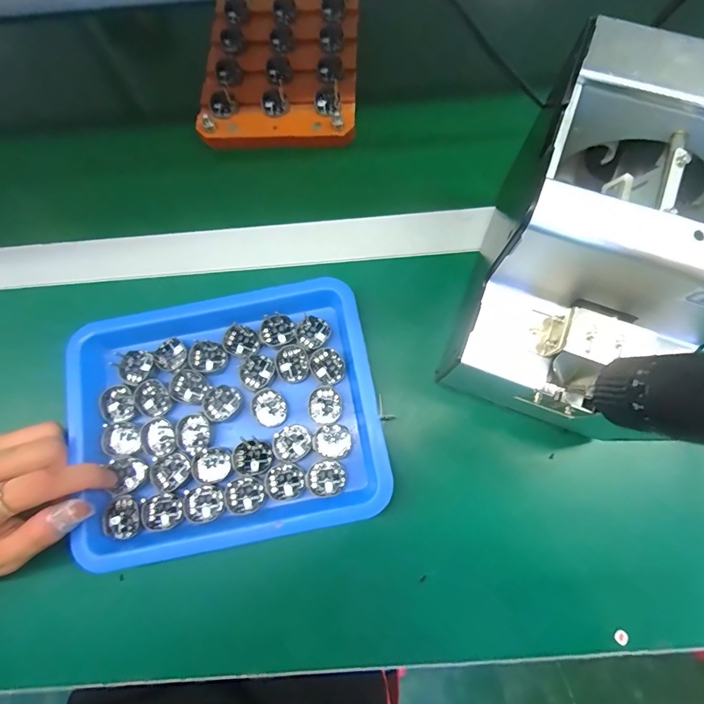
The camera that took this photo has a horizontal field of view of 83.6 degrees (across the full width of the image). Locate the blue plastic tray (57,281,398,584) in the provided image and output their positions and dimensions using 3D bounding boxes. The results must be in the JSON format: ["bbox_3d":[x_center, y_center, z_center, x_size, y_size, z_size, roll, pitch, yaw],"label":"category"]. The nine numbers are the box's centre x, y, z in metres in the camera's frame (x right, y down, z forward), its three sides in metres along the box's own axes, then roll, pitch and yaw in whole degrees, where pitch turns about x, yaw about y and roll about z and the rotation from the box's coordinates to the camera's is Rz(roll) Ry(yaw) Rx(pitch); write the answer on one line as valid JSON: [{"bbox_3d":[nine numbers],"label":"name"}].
[{"bbox_3d":[-0.090,0.045,0.287,0.215,0.026,0.177,-11,74,-3],"label":"blue plastic tray"}]

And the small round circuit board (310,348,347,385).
[{"bbox_3d":[-0.019,0.011,0.300,0.028,0.006,0.024,31,77,10],"label":"small round circuit board"}]

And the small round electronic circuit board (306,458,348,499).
[{"bbox_3d":[-0.018,0.090,0.279,0.028,0.004,0.026,0,74,2],"label":"small round electronic circuit board"}]

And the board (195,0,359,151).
[{"bbox_3d":[-0.070,-0.289,0.394,0.146,0.034,0.183,1,74,2],"label":"board"}]

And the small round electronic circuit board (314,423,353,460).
[{"bbox_3d":[-0.014,0.065,0.288,0.027,0.004,0.025,-5,74,0],"label":"small round electronic circuit board"}]

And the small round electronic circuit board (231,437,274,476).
[{"bbox_3d":[-0.071,0.076,0.283,0.028,0.006,0.024,5,74,3],"label":"small round electronic circuit board"}]

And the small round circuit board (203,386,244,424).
[{"bbox_3d":[-0.097,0.039,0.295,0.025,0.004,0.028,40,79,11],"label":"small round circuit board"}]

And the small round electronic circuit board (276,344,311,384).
[{"bbox_3d":[-0.045,0.008,0.300,0.025,0.004,0.029,-16,74,-3],"label":"small round electronic circuit board"}]

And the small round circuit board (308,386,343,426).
[{"bbox_3d":[-0.019,0.040,0.293,0.025,0.004,0.028,-6,74,0],"label":"small round circuit board"}]

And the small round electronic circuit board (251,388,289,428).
[{"bbox_3d":[-0.061,0.042,0.292,0.025,0.004,0.028,-20,75,-4],"label":"small round electronic circuit board"}]

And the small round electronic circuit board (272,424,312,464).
[{"bbox_3d":[-0.044,0.066,0.285,0.028,0.004,0.025,-37,76,-8],"label":"small round electronic circuit board"}]

